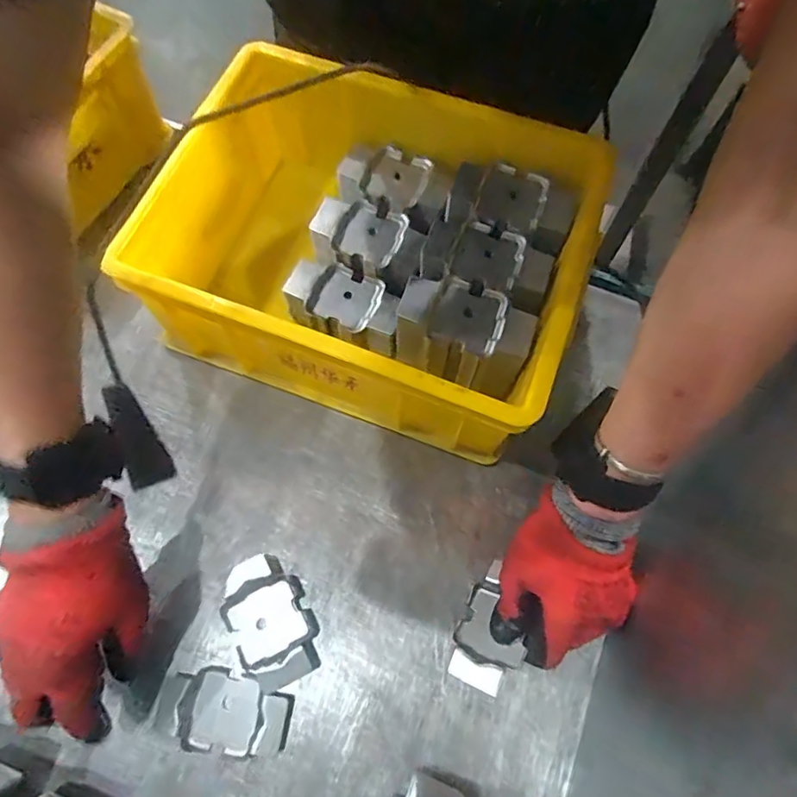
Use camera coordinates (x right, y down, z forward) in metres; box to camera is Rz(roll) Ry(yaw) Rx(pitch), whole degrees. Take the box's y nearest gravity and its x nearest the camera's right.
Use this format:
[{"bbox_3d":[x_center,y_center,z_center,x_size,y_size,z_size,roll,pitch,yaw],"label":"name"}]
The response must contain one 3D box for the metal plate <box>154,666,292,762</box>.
[{"bbox_3d":[-0.127,0.227,0.407,0.096,0.015,0.053,11,68,3],"label":"metal plate"}]

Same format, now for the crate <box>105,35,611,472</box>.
[{"bbox_3d":[-0.023,-0.127,0.495,0.338,0.129,0.268,20,69,6],"label":"crate"}]

